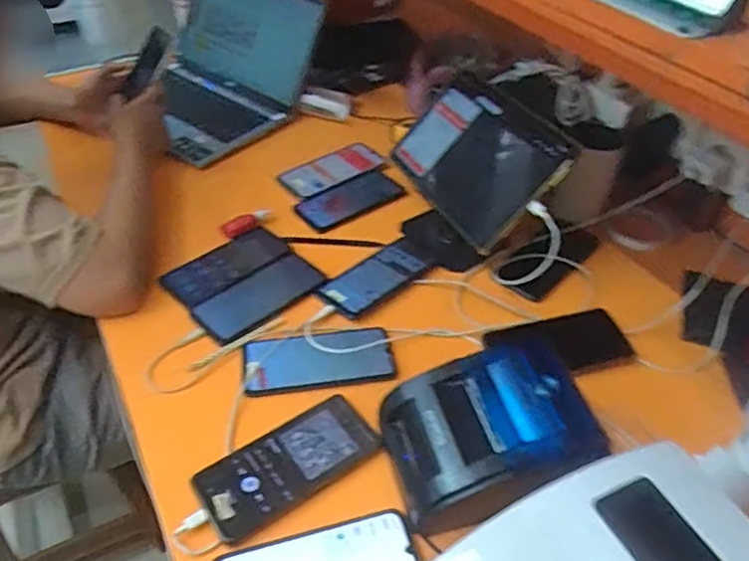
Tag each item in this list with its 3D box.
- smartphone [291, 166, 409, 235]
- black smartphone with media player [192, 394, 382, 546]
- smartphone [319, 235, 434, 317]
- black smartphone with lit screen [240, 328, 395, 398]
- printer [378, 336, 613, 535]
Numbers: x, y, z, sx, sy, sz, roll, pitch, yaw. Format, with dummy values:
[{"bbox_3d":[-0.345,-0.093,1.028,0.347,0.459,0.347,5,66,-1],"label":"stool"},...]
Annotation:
[{"bbox_3d":[-0.038,-0.121,0.899,0.162,0.012,0.075,-25,49,-26],"label":"smartphone"},{"bbox_3d":[-0.079,0.171,0.573,0.172,0.015,0.071,-27,50,-28],"label":"black smartphone with media player"},{"bbox_3d":[0.006,-0.004,0.763,0.147,0.006,0.070,-32,52,-31],"label":"smartphone"},{"bbox_3d":[-0.062,0.087,0.667,0.160,0.013,0.077,-7,43,-10],"label":"black smartphone with lit screen"},{"bbox_3d":[0.097,0.145,0.552,0.163,0.097,0.148,-13,44,-15],"label":"printer"}]

